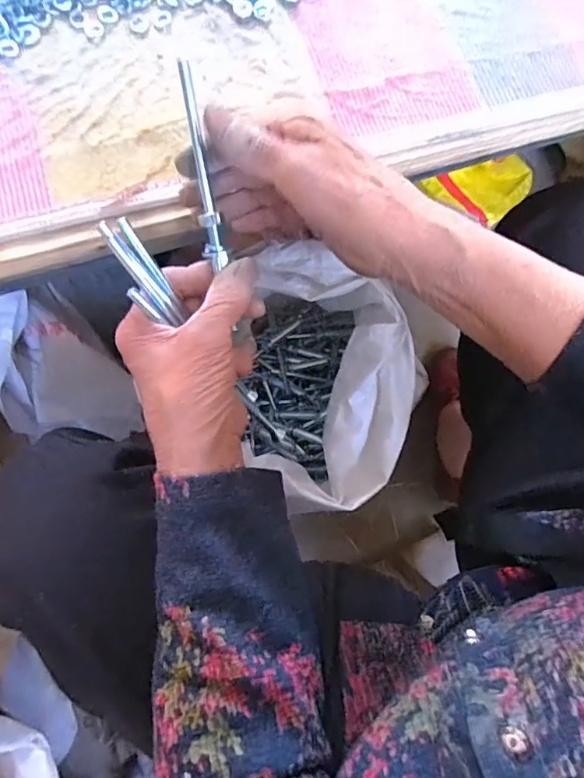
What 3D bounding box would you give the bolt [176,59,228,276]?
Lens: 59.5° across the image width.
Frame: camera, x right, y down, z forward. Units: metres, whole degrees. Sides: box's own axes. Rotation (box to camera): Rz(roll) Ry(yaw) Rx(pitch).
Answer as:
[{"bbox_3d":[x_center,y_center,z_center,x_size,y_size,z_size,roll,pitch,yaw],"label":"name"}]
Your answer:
[{"bbox_3d":[-0.052,-0.122,0.286,0.013,0.010,0.106,-11,116,-4],"label":"bolt"}]

